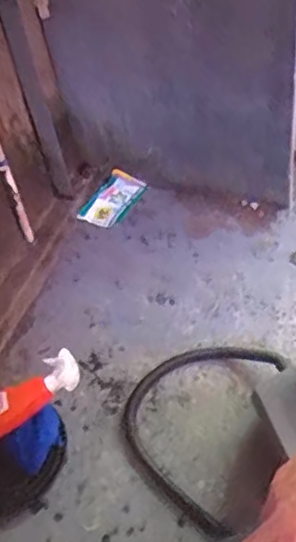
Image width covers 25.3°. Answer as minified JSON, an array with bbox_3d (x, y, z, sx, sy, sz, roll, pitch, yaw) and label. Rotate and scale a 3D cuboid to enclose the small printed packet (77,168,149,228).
[{"bbox_3d":[-0.096,-0.194,1.806,0.110,0.026,0.191,31,66,9],"label":"small printed packet"}]

